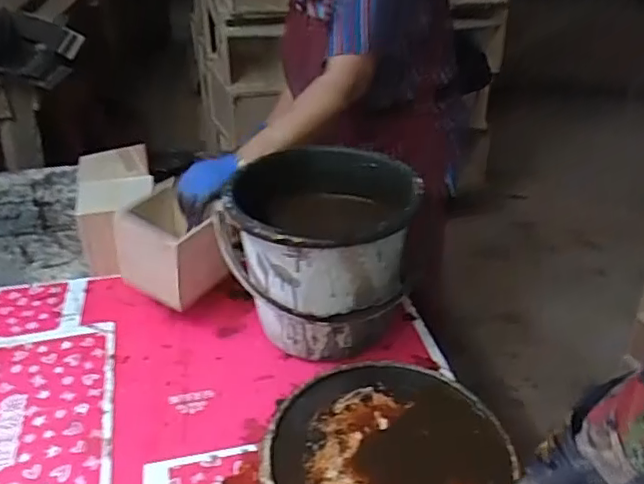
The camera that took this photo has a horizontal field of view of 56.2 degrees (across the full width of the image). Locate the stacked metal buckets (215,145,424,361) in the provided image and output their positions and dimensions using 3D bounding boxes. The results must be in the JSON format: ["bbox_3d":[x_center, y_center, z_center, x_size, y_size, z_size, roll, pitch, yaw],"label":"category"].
[{"bbox_3d":[0.003,0.026,0.868,0.239,0.237,0.250,0,32,0],"label":"stacked metal buckets"}]

